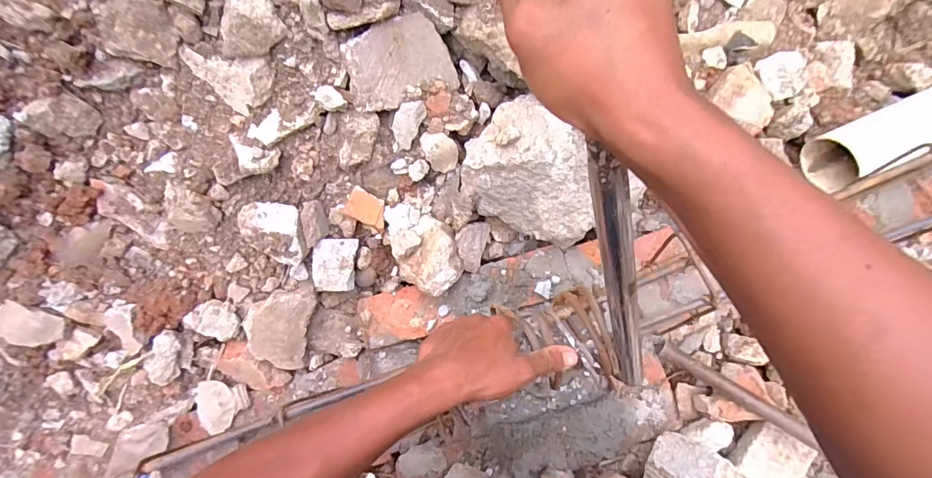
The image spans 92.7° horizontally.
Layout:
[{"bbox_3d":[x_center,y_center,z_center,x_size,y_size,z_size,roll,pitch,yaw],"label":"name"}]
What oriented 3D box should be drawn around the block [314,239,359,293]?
[{"bbox_3d":[-0.189,0.038,0.649,0.057,0.050,0.079,9,79,3],"label":"block"}]

